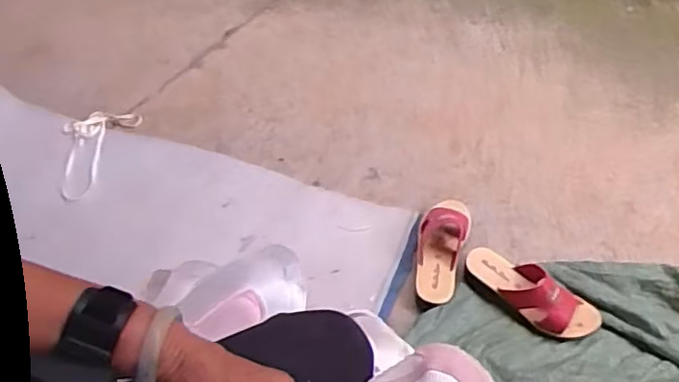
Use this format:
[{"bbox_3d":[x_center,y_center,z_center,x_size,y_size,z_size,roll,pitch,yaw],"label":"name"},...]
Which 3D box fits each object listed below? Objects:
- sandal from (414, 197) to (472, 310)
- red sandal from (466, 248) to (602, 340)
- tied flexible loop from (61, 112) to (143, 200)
[{"bbox_3d":[0.173,0.097,1.087,0.085,0.058,0.227,15,50,10],"label":"sandal"},{"bbox_3d":[0.318,0.161,1.037,0.228,0.068,0.089,33,55,23],"label":"red sandal"},{"bbox_3d":[-0.498,-0.083,1.228,0.118,0.024,0.242,13,51,10],"label":"tied flexible loop"}]

